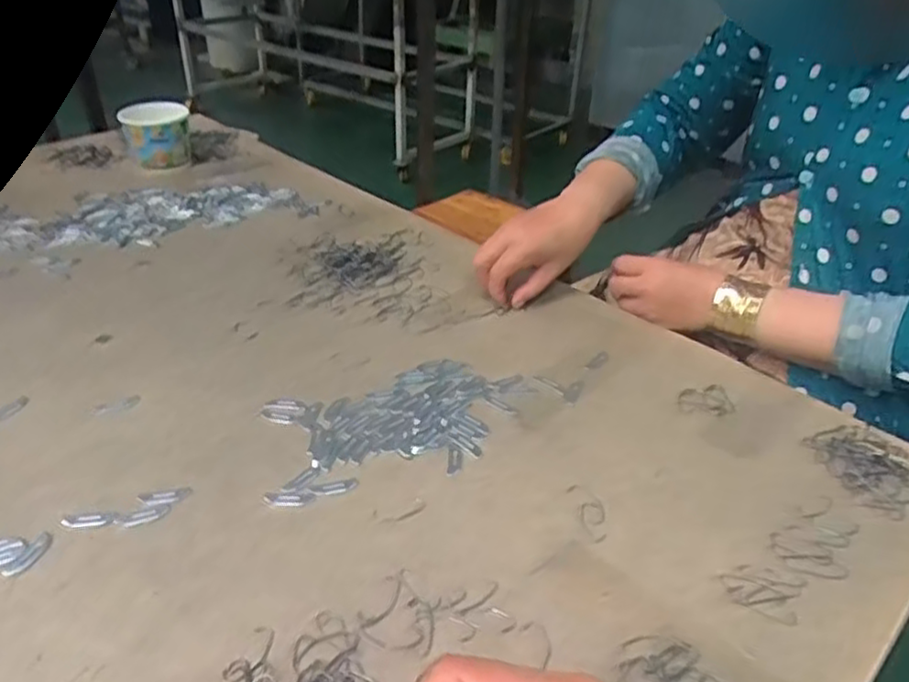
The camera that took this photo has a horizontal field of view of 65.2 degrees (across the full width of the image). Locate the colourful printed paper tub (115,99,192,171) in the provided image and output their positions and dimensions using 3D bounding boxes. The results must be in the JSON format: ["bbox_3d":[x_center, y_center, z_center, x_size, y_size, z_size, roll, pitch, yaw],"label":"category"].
[{"bbox_3d":[-0.420,-0.290,1.007,0.091,0.079,0.084,2,34,-1],"label":"colourful printed paper tub"}]

